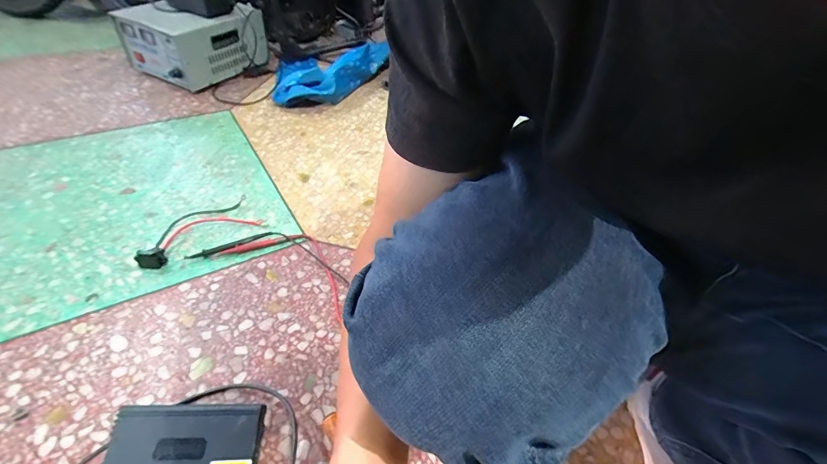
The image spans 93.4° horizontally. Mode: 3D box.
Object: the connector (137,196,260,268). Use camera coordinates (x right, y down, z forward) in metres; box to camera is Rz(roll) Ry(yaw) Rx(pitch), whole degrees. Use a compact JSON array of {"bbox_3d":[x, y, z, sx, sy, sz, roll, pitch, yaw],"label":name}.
[{"bbox_3d":[-0.363,-0.008,0.654,0.192,0.020,0.088,-31,55,-33],"label":"connector"}]

